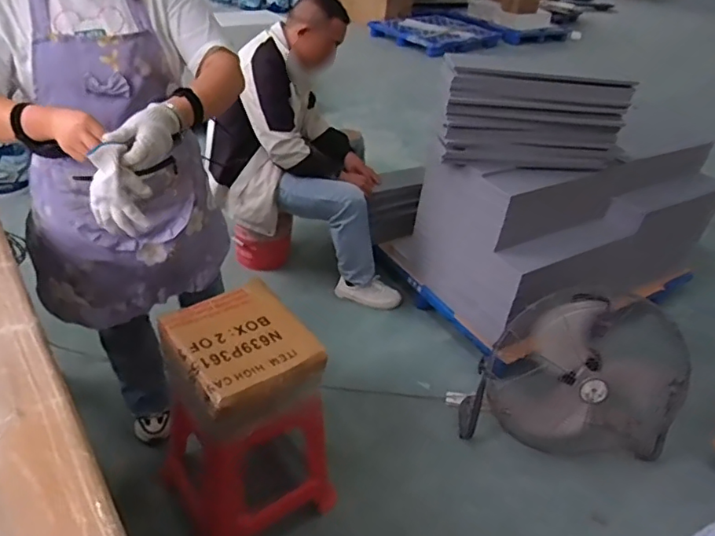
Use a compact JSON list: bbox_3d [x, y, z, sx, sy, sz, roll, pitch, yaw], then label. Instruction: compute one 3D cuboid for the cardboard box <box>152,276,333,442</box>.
[{"bbox_3d":[-0.262,0.204,1.190,0.291,0.147,0.308,-19,44,-30],"label":"cardboard box"}]

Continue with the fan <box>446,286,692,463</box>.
[{"bbox_3d":[0.665,0.339,1.606,0.672,0.520,0.297,16,38,13],"label":"fan"}]

